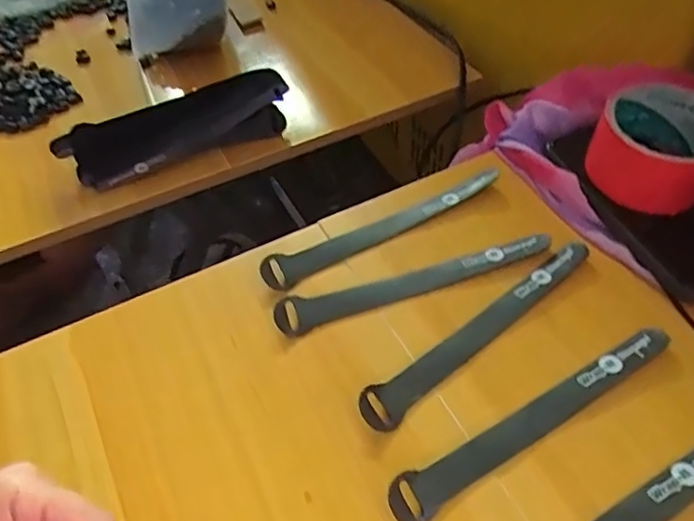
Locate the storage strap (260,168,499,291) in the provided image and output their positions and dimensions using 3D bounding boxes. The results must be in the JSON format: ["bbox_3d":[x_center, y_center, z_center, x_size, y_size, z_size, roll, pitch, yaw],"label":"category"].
[{"bbox_3d":[0.029,-0.027,0.427,0.196,0.010,0.023,-25,52,-16],"label":"storage strap"}]

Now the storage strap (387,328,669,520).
[{"bbox_3d":[0.109,0.086,0.326,0.197,0.014,0.021,-27,53,-18],"label":"storage strap"}]

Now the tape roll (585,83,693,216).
[{"bbox_3d":[0.218,-0.076,0.410,0.079,0.065,0.075,-2,49,3],"label":"tape roll"}]

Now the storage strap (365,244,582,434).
[{"bbox_3d":[0.087,0.040,0.369,0.198,0.012,0.022,-35,55,-23],"label":"storage strap"}]

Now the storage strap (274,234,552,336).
[{"bbox_3d":[0.047,0.012,0.397,0.195,0.005,0.025,-17,50,-10],"label":"storage strap"}]

